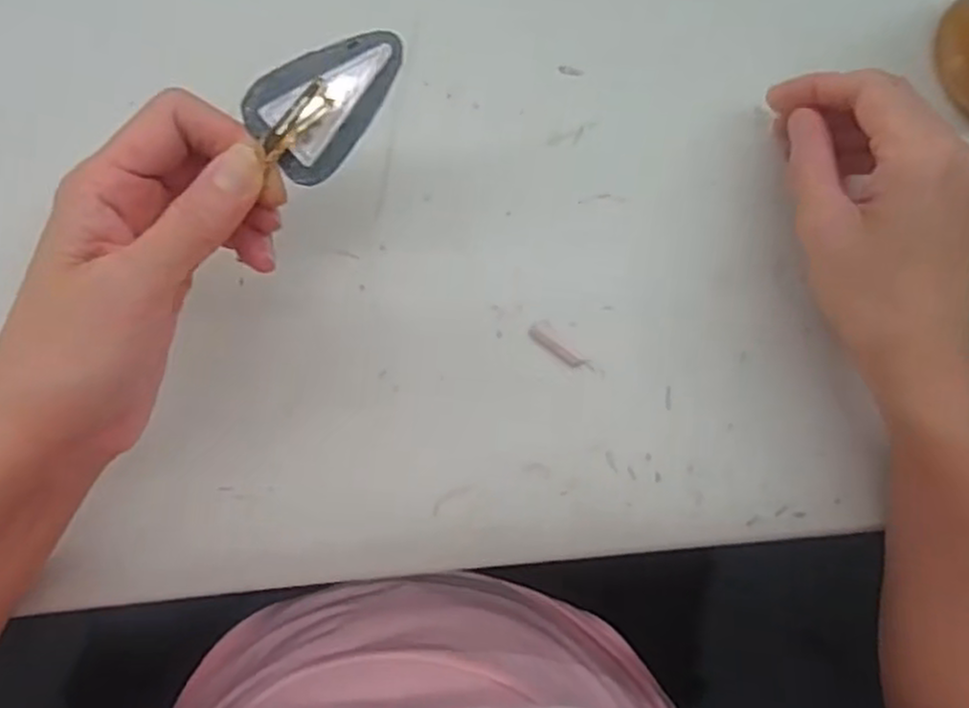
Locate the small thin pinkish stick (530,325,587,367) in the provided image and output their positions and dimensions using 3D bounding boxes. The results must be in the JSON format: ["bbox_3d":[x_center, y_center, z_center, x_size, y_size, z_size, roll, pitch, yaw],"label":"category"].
[{"bbox_3d":[0.034,-0.004,0.352,0.029,0.005,0.007,36,86,-4],"label":"small thin pinkish stick"}]

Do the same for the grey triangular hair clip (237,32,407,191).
[{"bbox_3d":[-0.054,-0.089,0.258,0.056,0.009,0.038,-43,93,-4],"label":"grey triangular hair clip"}]

